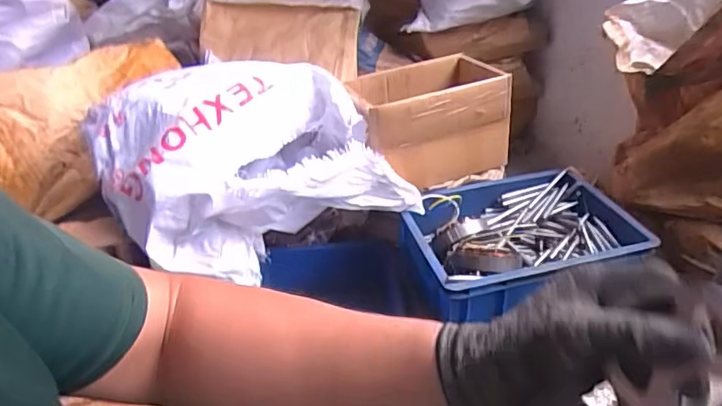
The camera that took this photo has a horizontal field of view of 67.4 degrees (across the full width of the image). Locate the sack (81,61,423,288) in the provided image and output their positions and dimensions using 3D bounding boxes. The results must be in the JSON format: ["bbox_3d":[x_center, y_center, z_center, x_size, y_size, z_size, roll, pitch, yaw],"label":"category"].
[{"bbox_3d":[-0.265,-0.110,1.088,0.431,0.248,0.625,-27,40,-34],"label":"sack"}]

